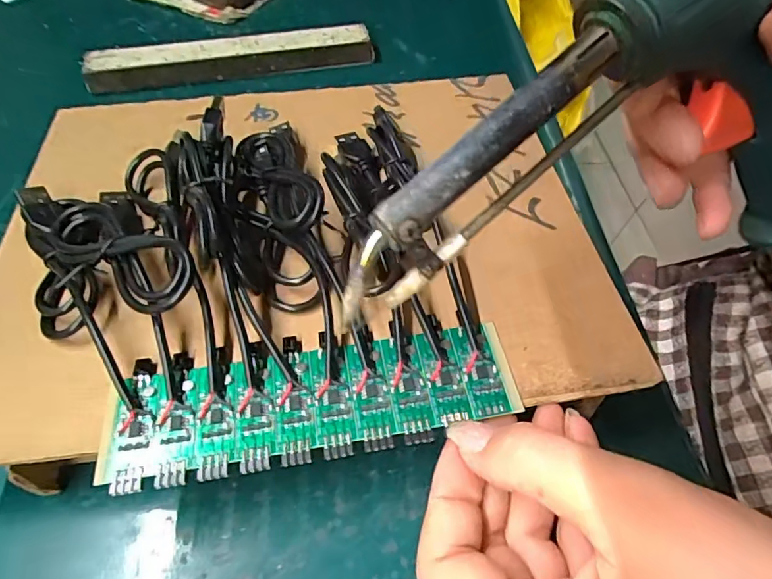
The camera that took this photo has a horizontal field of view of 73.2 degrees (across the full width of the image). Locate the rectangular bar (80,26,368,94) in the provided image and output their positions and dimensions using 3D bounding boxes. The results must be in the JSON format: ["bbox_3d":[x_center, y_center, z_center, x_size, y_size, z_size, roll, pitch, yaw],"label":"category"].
[{"bbox_3d":[-0.108,-0.166,0.368,0.194,0.019,0.024,-9,53,-8],"label":"rectangular bar"}]

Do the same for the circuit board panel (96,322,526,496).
[{"bbox_3d":[-0.024,0.037,0.183,0.137,0.006,0.045,-8,59,-6],"label":"circuit board panel"}]

